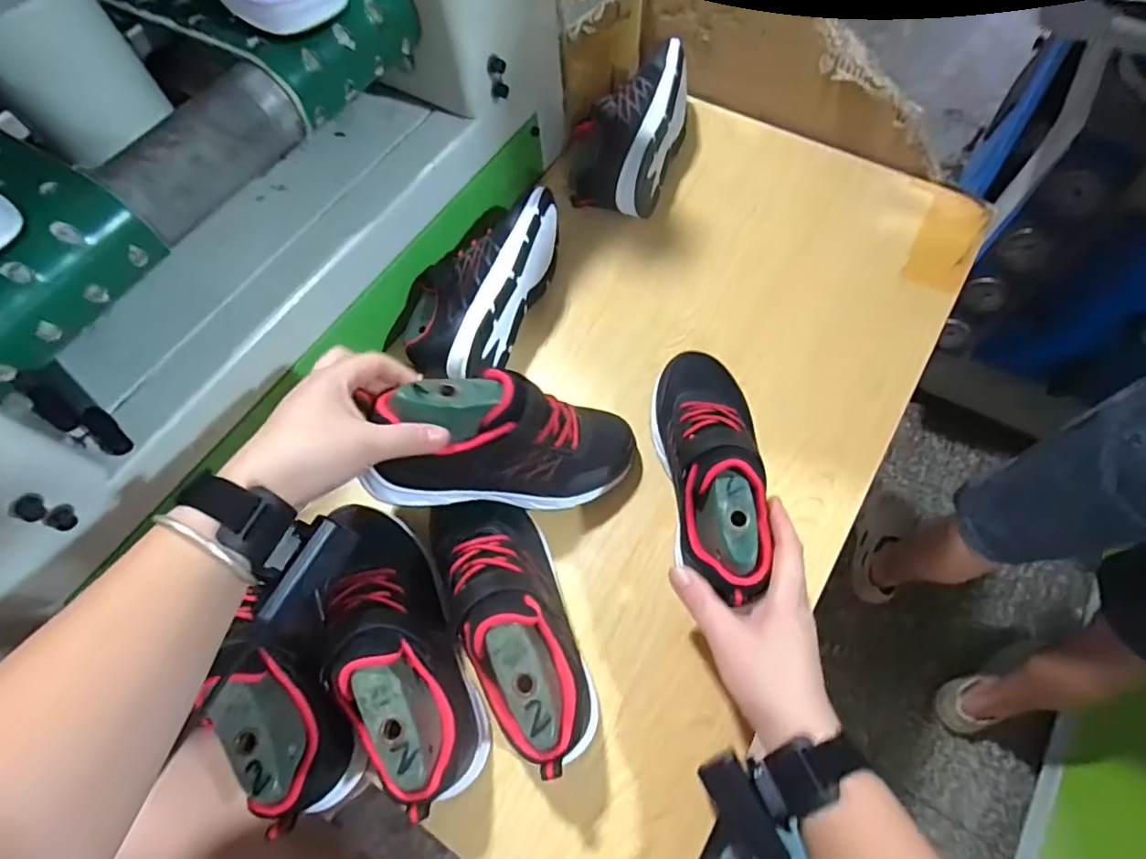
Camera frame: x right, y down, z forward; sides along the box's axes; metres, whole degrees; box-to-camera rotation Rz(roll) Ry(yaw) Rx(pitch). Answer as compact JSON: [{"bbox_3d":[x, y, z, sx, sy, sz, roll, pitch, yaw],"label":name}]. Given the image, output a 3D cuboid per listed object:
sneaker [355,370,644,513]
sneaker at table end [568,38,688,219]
[{"bbox_3d":[-0.039,0.012,0.441,0.212,0.075,0.078,9,59,-36],"label":"sneaker"},{"bbox_3d":[0.059,-0.340,0.643,0.113,0.083,0.201,19,67,10],"label":"sneaker at table end"}]

